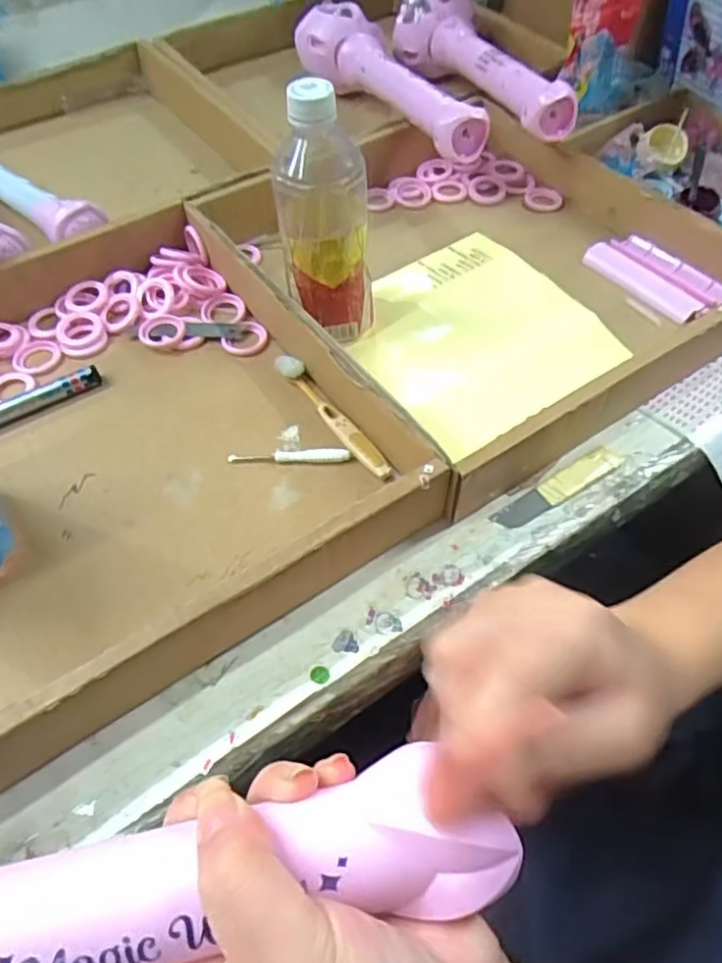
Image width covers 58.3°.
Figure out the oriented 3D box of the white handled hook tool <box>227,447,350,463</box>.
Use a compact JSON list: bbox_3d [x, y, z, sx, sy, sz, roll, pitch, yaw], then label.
[{"bbox_3d":[-0.051,-0.019,0.458,0.085,0.009,0.010,1,55,2],"label":"white handled hook tool"}]

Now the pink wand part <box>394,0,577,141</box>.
[{"bbox_3d":[0.120,-0.448,0.699,0.077,0.088,0.348,-21,58,-13],"label":"pink wand part"}]

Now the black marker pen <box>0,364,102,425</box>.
[{"bbox_3d":[-0.251,-0.059,0.486,0.109,0.012,0.019,-30,60,-18],"label":"black marker pen"}]

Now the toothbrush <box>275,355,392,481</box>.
[{"bbox_3d":[-0.022,-0.050,0.475,0.017,0.012,0.138,-31,60,-19],"label":"toothbrush"}]

